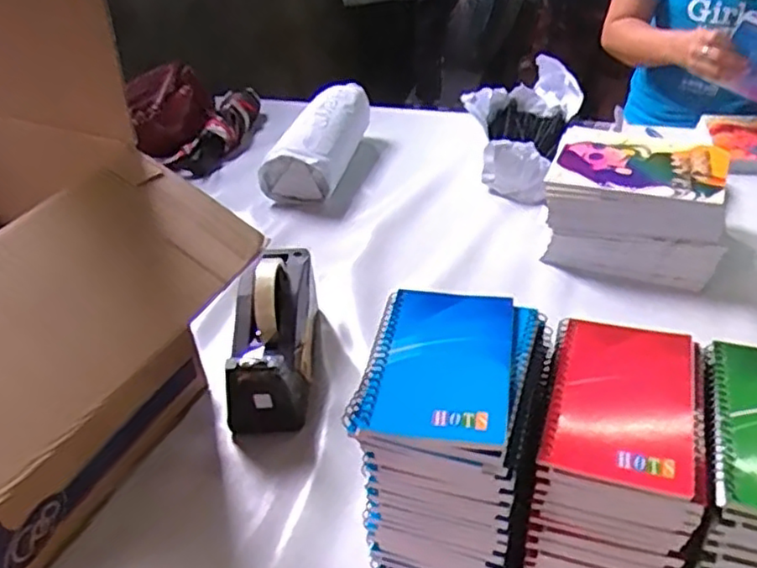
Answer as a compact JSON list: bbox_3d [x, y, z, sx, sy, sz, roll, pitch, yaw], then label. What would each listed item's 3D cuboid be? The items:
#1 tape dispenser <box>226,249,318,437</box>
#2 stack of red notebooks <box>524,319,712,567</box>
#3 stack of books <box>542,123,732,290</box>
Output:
[{"bbox_3d":[-0.115,0.046,0.724,0.084,0.128,0.198,-5,39,2],"label":"tape dispenser"},{"bbox_3d":[0.159,0.149,0.463,0.088,0.204,0.136,9,41,18],"label":"stack of red notebooks"},{"bbox_3d":[0.333,-0.104,0.860,0.200,0.115,0.167,11,42,21],"label":"stack of books"}]

